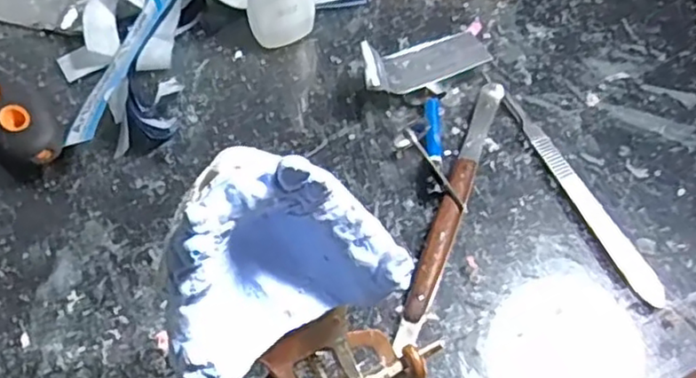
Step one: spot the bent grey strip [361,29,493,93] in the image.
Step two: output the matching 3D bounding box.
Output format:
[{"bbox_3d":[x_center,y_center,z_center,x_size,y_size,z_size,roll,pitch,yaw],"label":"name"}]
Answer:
[{"bbox_3d":[0.038,-0.065,0.335,0.069,0.029,0.027,-20,62,-11],"label":"bent grey strip"}]

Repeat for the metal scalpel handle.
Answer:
[{"bbox_3d":[0.108,0.001,0.308,0.013,0.005,0.119,-20,62,-11],"label":"metal scalpel handle"}]

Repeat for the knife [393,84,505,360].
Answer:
[{"bbox_3d":[0.048,0.006,0.304,0.011,0.010,0.146,19,62,10],"label":"knife"}]

